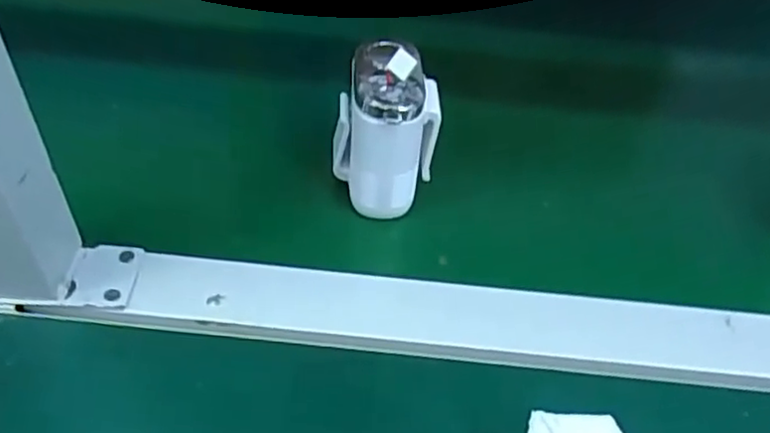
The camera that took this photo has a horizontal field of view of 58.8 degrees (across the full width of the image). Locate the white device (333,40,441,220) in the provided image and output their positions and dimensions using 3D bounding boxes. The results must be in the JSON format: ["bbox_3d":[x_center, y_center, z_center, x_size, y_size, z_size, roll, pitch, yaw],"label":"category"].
[{"bbox_3d":[0.000,-0.046,0.371,0.053,0.088,0.041,14,48,7],"label":"white device"}]

